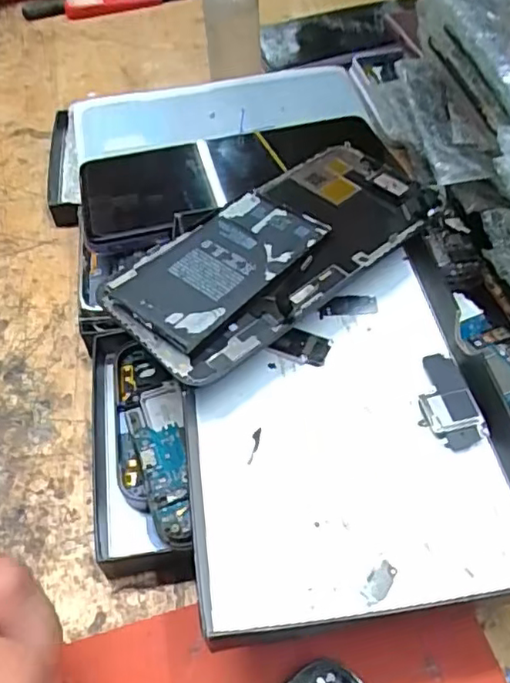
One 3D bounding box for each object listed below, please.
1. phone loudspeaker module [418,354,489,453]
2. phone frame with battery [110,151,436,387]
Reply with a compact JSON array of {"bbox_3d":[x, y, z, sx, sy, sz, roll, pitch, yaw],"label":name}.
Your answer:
[{"bbox_3d":[0.067,0.021,0.213,0.018,0.005,0.037,-10,49,-5],"label":"phone loudspeaker module"},{"bbox_3d":[0.008,-0.039,0.244,0.132,0.011,0.066,-34,61,-22],"label":"phone frame with battery"}]

